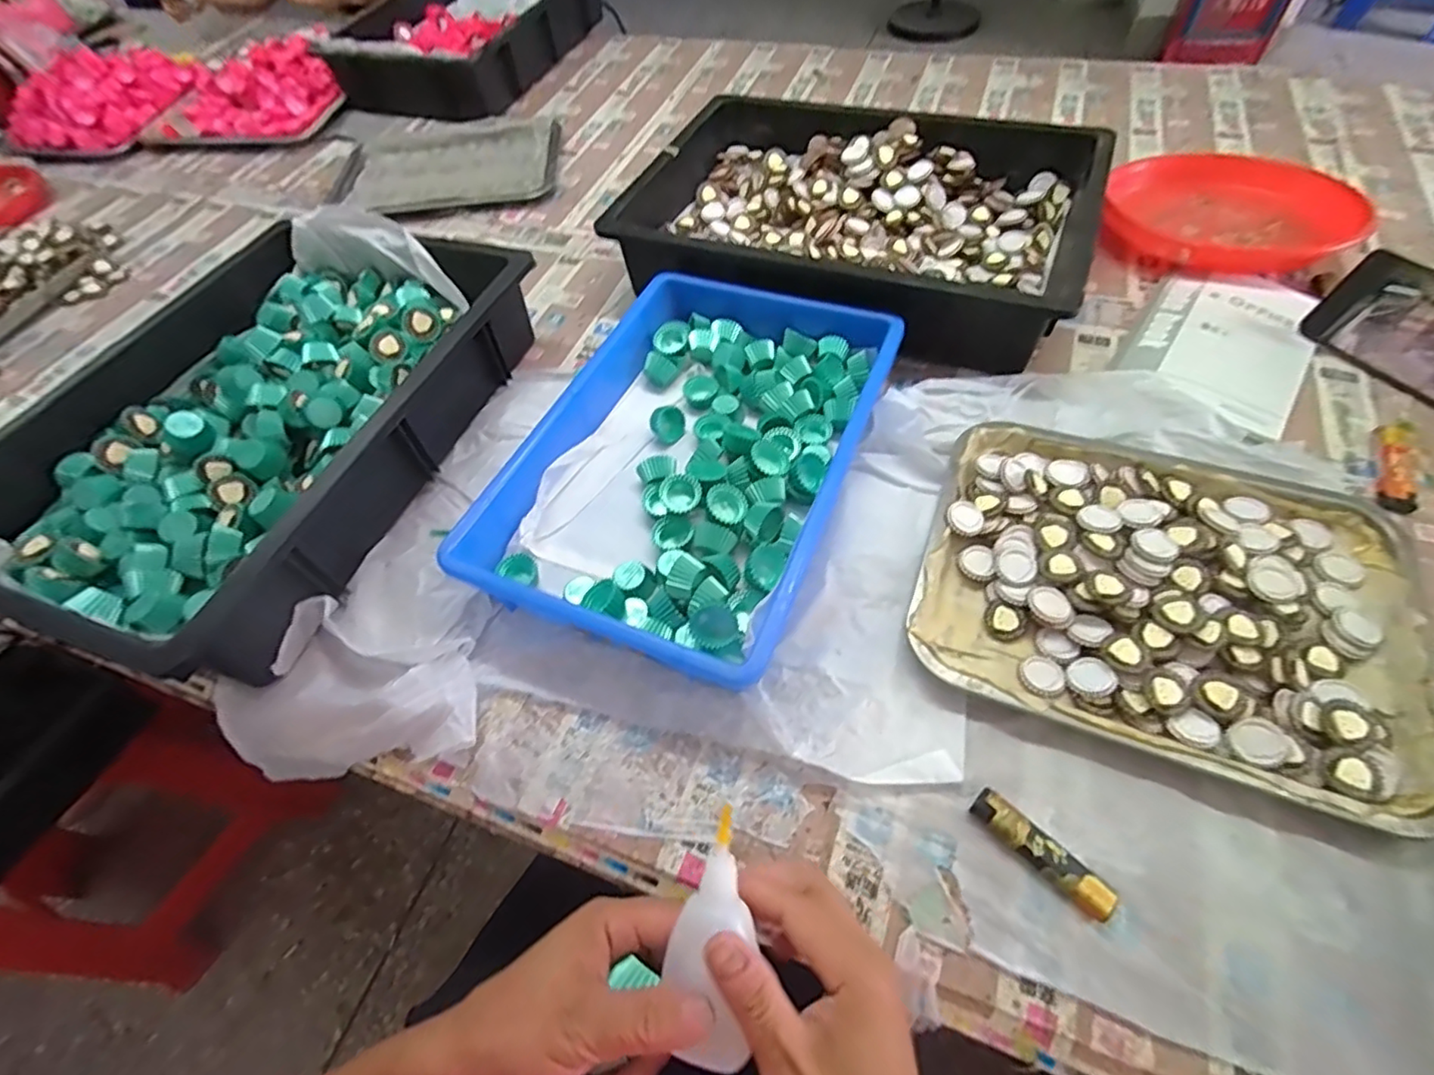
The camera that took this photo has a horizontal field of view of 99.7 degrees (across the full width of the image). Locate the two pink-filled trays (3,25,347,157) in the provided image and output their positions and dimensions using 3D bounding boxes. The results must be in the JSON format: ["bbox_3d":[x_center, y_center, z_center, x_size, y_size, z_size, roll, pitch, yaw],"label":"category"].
[{"bbox_3d":[-0.889,-0.768,1.022,0.549,0.093,0.296,-2,59,2],"label":"two pink-filled trays"}]

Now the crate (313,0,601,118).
[{"bbox_3d":[-0.406,-0.859,1.031,0.314,0.118,0.434,13,58,13],"label":"crate"}]

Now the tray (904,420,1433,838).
[{"bbox_3d":[0.305,0.032,0.416,0.297,0.028,0.243,20,62,14],"label":"tray"}]

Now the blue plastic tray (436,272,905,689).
[{"bbox_3d":[-0.015,-0.073,0.497,0.242,0.061,0.358,19,62,14],"label":"blue plastic tray"}]

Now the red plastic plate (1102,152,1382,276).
[{"bbox_3d":[0.544,-0.352,0.641,0.238,0.028,0.238,-1,59,2],"label":"red plastic plate"}]

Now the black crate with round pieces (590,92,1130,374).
[{"bbox_3d":[0.141,-0.338,0.632,0.442,0.090,0.328,21,62,15],"label":"black crate with round pieces"}]

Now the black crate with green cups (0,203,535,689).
[{"bbox_3d":[-0.396,-0.116,0.538,0.328,0.096,0.448,16,61,12],"label":"black crate with green cups"}]

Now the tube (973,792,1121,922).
[{"bbox_3d":[0.184,0.178,0.342,0.021,0.013,0.079,-40,65,-19],"label":"tube"}]

